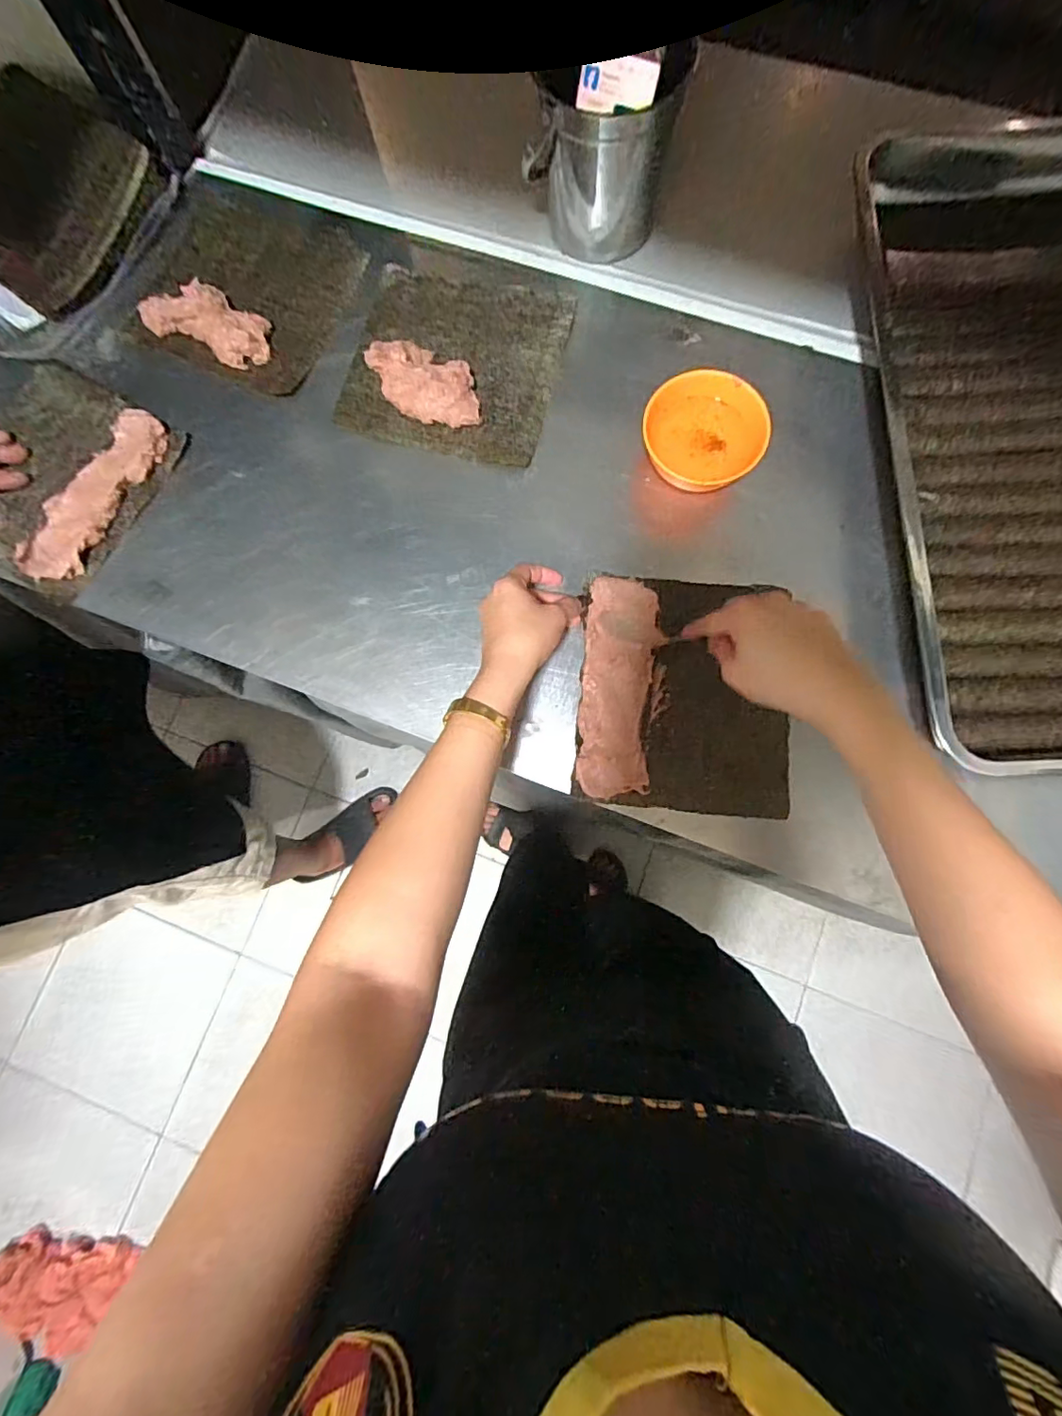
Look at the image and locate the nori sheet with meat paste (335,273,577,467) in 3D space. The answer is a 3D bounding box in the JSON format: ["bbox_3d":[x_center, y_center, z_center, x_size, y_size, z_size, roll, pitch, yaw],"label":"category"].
[{"bbox_3d":[-0.074,-0.343,0.527,0.197,0.031,0.183,15,82,4],"label":"nori sheet with meat paste"}]

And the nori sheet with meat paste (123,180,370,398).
[{"bbox_3d":[-0.294,-0.437,0.555,0.207,0.029,0.201,22,82,5],"label":"nori sheet with meat paste"}]

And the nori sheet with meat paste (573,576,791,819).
[{"bbox_3d":[0.133,-0.015,0.474,0.176,0.020,0.200,5,81,2],"label":"nori sheet with meat paste"}]

